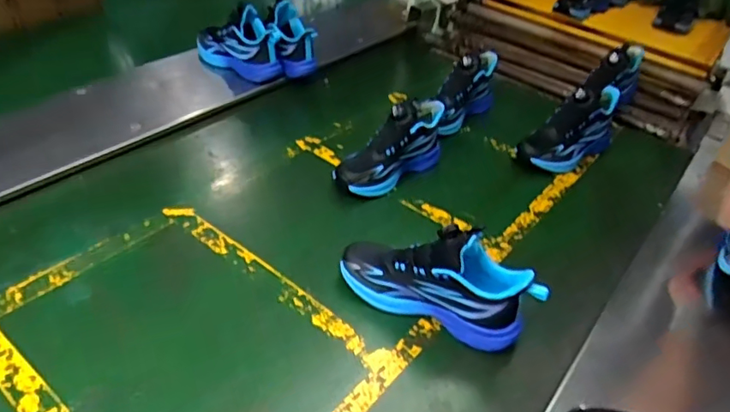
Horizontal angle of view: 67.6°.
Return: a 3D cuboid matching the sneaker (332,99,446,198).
[{"bbox_3d":[0.062,-0.108,1.011,0.085,0.132,0.288,32,44,28],"label":"sneaker"}]

